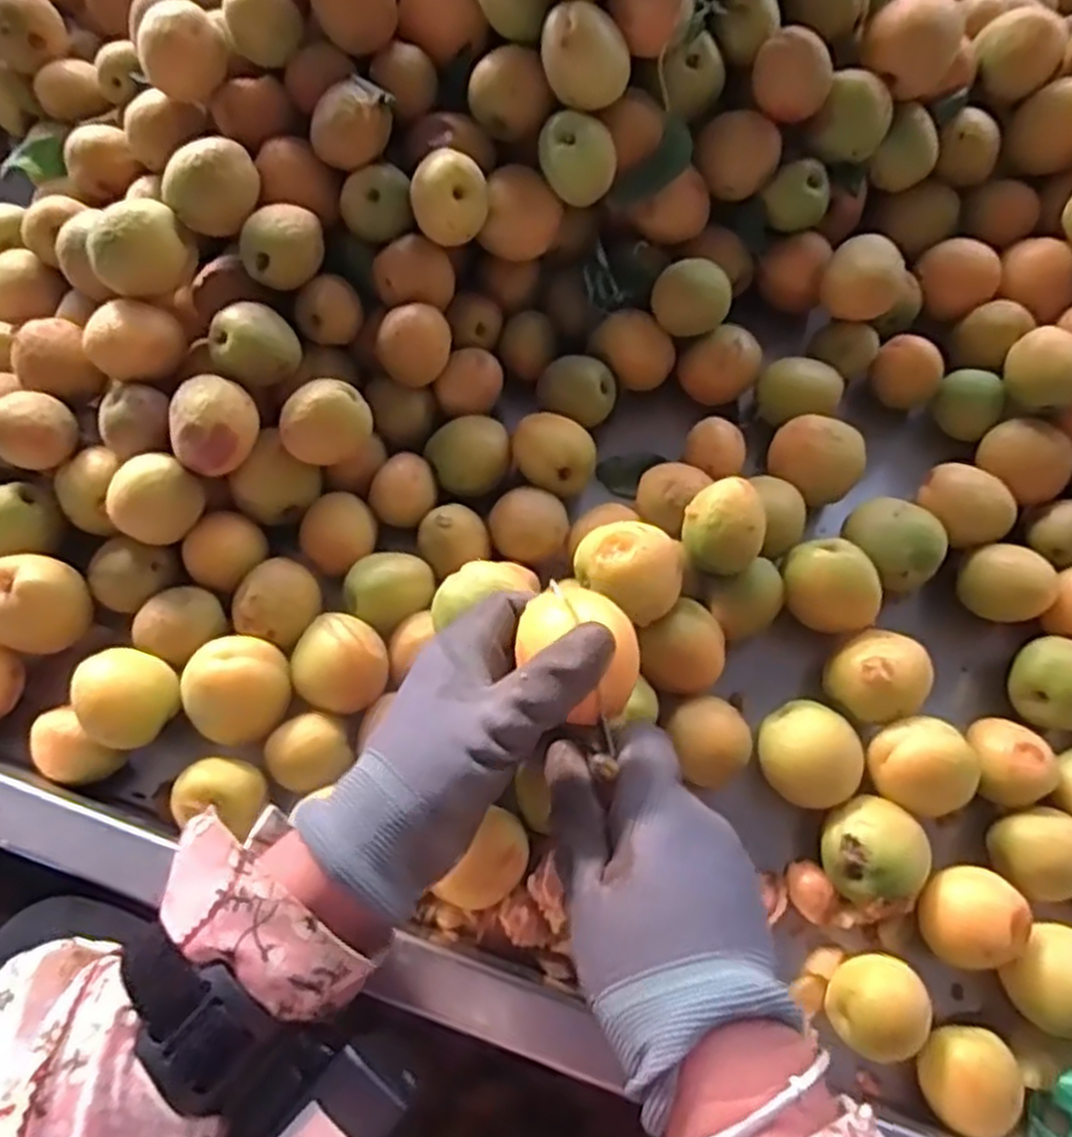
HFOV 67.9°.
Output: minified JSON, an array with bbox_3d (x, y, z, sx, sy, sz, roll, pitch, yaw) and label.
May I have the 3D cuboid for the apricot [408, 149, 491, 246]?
[{"bbox_3d":[-0.045,-0.194,0.424,0.040,0.041,0.034,-4,71,-3],"label":"apricot"}]

